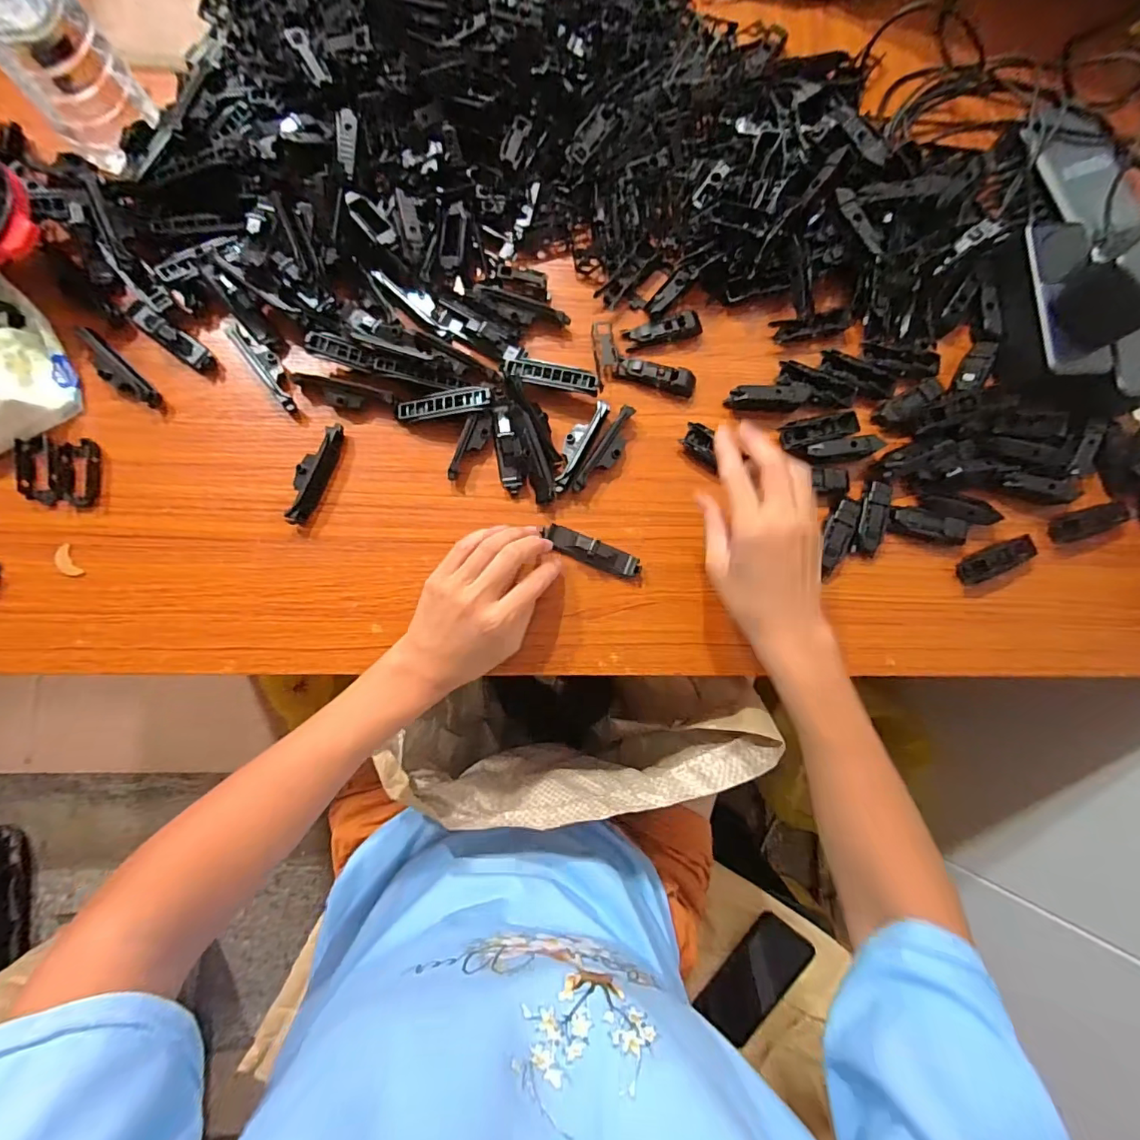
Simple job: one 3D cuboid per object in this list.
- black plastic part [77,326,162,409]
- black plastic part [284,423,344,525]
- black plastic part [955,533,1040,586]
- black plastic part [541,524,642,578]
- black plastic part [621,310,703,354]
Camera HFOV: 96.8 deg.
[{"bbox_3d":[-0.339,-0.149,0.377,0.073,0.016,0.020,42,82,1],"label":"black plastic part"},{"bbox_3d":[-0.195,-0.074,0.382,0.018,0.020,0.080,22,83,-2],"label":"black plastic part"},{"bbox_3d":[0.347,-0.009,0.413,0.067,0.012,0.023,-24,86,-7],"label":"black plastic part"},{"bbox_3d":[0.019,-0.013,0.390,0.074,0.018,0.019,23,83,-2],"label":"black plastic part"},{"bbox_3d":[0.077,-0.197,0.417,0.066,0.010,0.020,-18,86,-6],"label":"black plastic part"}]

